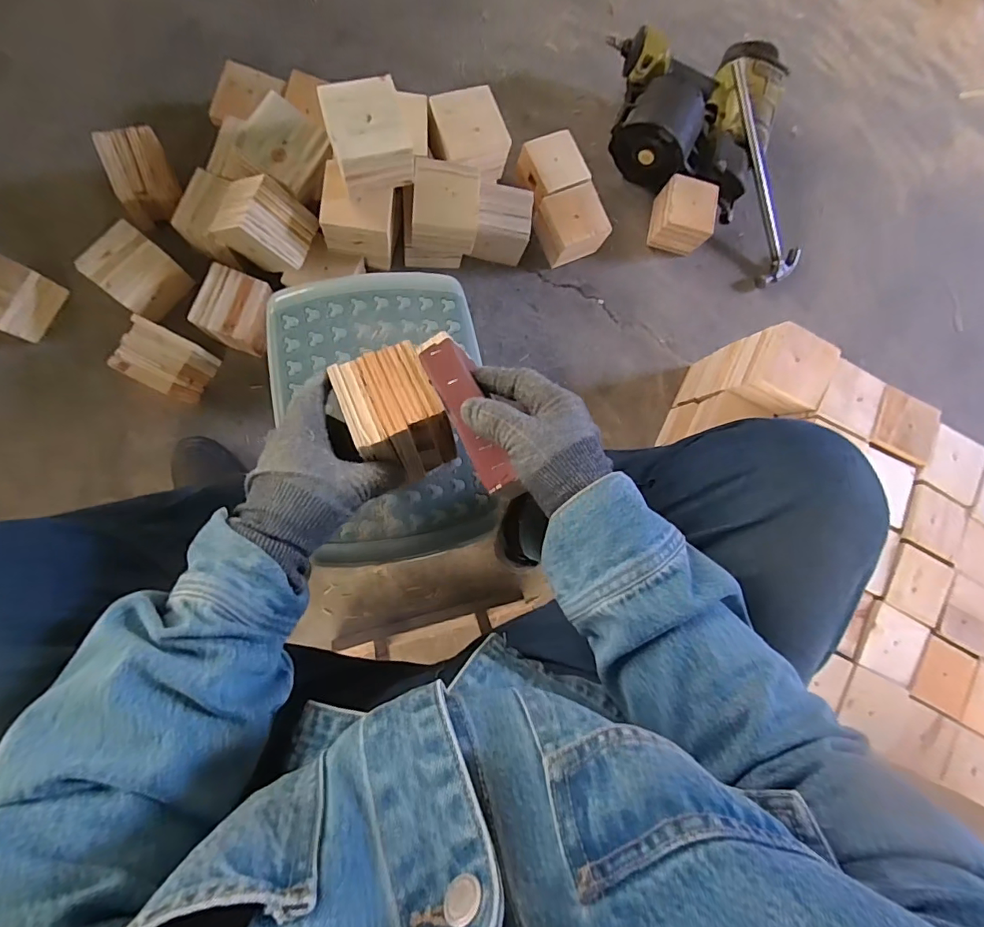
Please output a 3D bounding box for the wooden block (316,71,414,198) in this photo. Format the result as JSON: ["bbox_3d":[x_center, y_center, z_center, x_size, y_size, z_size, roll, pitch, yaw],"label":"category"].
[{"bbox_3d":[-0.160,-0.420,0.634,0.100,0.085,0.095,-18,90,-10],"label":"wooden block"}]

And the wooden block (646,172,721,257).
[{"bbox_3d":[0.339,-0.438,0.868,0.091,0.087,0.094,14,84,-7],"label":"wooden block"}]

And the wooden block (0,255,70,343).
[{"bbox_3d":[-0.700,-0.242,0.698,0.106,0.090,0.098,25,83,-6],"label":"wooden block"}]

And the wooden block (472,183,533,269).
[{"bbox_3d":[0.015,-0.401,0.823,0.091,0.094,0.088,4,86,-8],"label":"wooden block"}]

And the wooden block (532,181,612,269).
[{"bbox_3d":[0.136,-0.406,0.840,0.097,0.090,0.098,-25,90,-9],"label":"wooden block"}]

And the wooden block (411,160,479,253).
[{"bbox_3d":[-0.068,-0.381,0.724,0.096,0.071,0.103,4,86,-9],"label":"wooden block"}]

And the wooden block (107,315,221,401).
[{"bbox_3d":[-0.478,-0.148,0.725,0.091,0.102,0.081,29,83,-5],"label":"wooden block"}]

